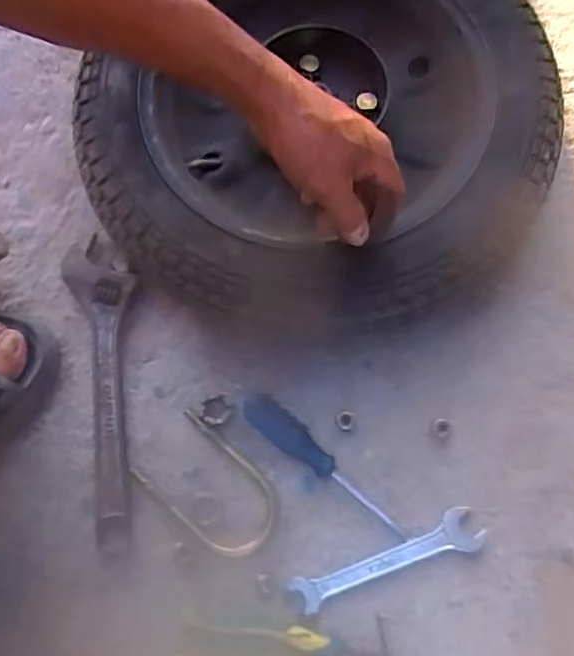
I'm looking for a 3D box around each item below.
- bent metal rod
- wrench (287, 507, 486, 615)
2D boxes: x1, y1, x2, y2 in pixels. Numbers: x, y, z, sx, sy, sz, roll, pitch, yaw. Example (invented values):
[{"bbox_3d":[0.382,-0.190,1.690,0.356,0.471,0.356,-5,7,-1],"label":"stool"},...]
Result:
[{"bbox_3d":[-0.065,0.140,0.552,0.125,0.007,0.074,39,79,11],"label":"bent metal rod"},{"bbox_3d":[0.085,0.198,0.539,0.167,0.007,0.035,-20,75,-4],"label":"wrench"}]

